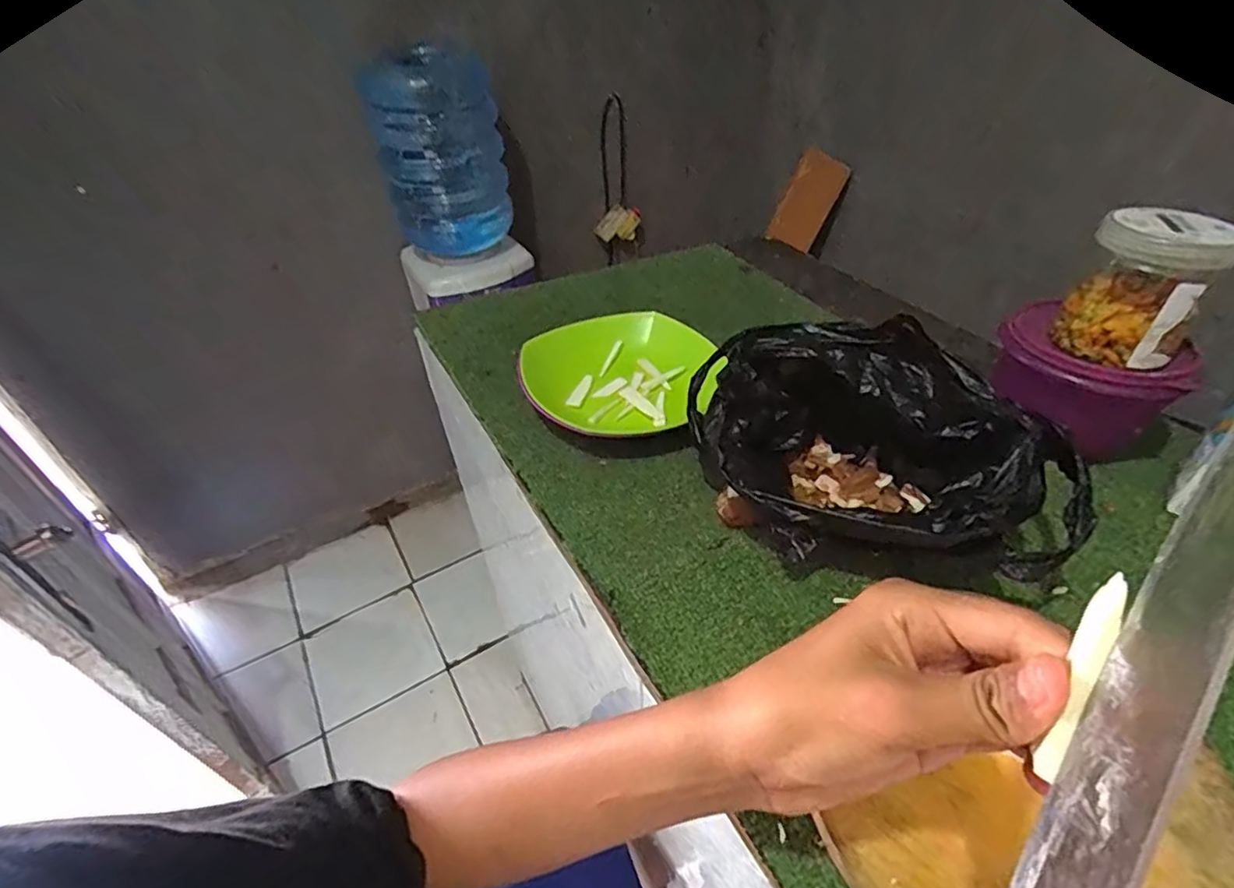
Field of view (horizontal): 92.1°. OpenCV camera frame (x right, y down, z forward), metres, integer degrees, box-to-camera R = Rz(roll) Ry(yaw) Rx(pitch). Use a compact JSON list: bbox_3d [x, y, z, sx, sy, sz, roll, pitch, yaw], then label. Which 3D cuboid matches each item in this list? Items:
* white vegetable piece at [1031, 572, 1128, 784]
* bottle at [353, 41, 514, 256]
[{"bbox_3d":[0.131,0.067,0.168,0.006,0.063,0.007,16,12,20],"label":"white vegetable piece"},{"bbox_3d":[-0.394,-0.644,1.343,0.261,0.409,0.243,-13,42,-12],"label":"bottle"}]

